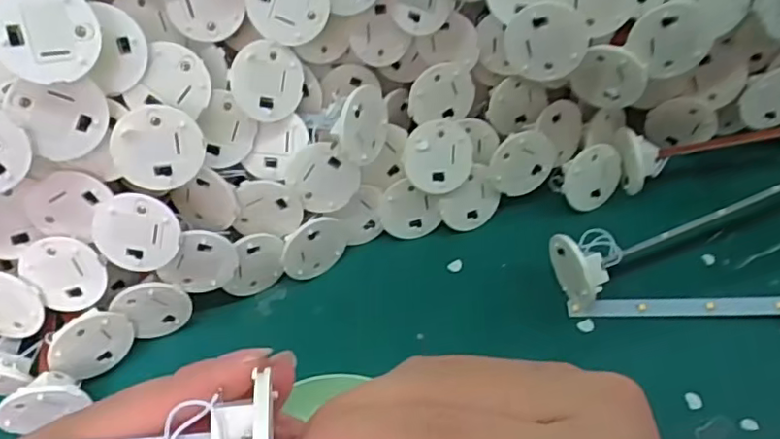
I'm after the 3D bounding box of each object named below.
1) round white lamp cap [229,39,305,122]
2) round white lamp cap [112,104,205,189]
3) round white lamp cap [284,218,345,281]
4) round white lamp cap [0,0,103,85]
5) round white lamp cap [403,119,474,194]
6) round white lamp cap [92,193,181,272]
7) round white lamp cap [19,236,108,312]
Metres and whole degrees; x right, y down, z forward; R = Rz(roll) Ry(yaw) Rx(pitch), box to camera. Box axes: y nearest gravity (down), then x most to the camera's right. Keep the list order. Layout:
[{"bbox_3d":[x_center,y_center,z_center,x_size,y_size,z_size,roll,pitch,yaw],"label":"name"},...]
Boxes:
[{"bbox_3d":[-0.060,-0.068,0.304,0.038,0.038,0.004,-5,17,-40],"label":"round white lamp cap"},{"bbox_3d":[-0.103,-0.031,0.273,0.037,0.038,0.004,7,22,-25],"label":"round white lamp cap"},{"bbox_3d":[-0.041,0.016,0.334,0.037,0.038,0.006,-30,53,-19],"label":"round white lamp cap"},{"bbox_3d":[-0.135,-0.073,0.240,0.038,0.037,0.004,10,1,-33],"label":"round white lamp cap"},{"bbox_3d":[0.027,-0.033,0.332,0.038,0.038,0.004,-7,14,-12],"label":"round white lamp cap"},{"bbox_3d":[-0.118,0.006,0.285,0.036,0.037,0.004,-48,20,13],"label":"round white lamp cap"},{"bbox_3d":[-0.155,0.025,0.294,0.033,0.038,0.004,-23,23,-2],"label":"round white lamp cap"}]

